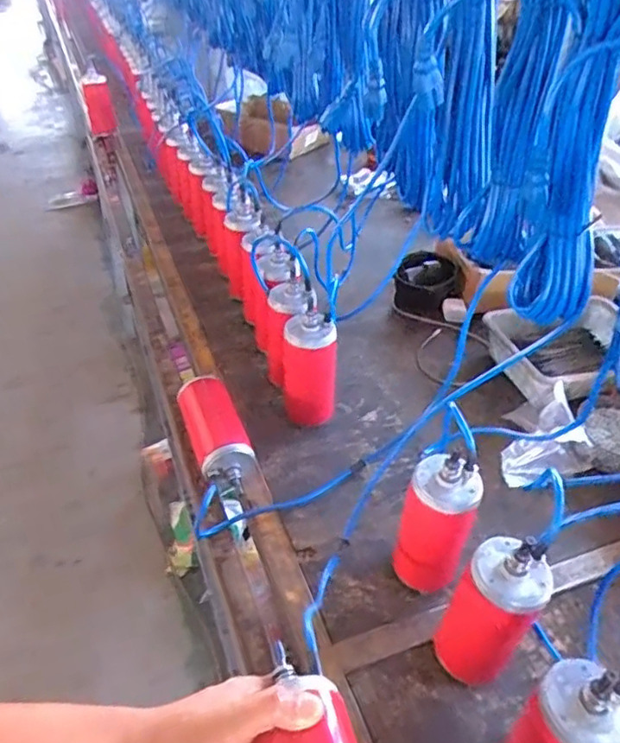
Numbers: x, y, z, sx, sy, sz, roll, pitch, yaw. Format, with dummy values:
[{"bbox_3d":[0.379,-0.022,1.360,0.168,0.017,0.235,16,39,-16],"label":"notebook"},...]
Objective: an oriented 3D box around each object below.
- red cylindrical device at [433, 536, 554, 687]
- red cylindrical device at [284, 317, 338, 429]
[{"bbox_3d":[0.185,0.243,0.616,0.081,0.193,0.094,29,46,30],"label":"red cylindrical device"},{"bbox_3d":[-0.001,0.008,0.903,0.079,0.184,0.068,3,39,2],"label":"red cylindrical device"}]

